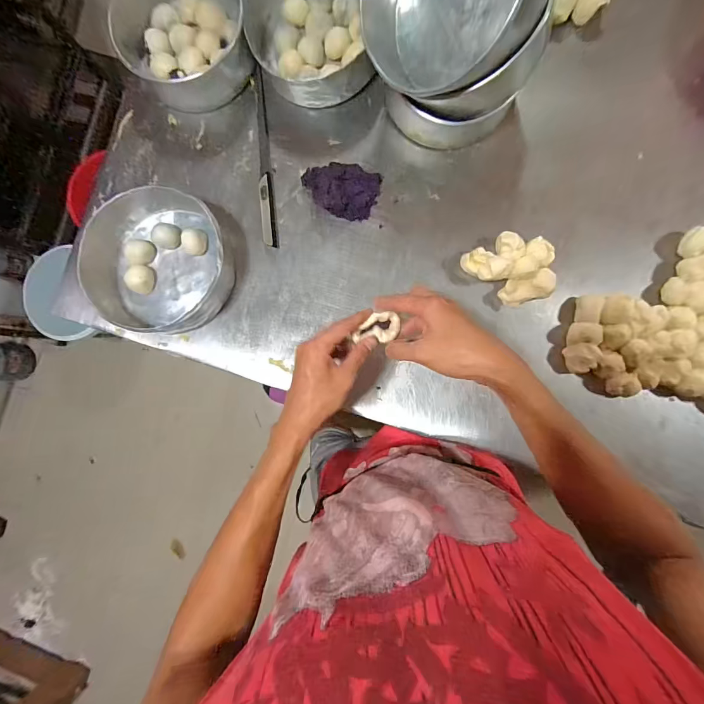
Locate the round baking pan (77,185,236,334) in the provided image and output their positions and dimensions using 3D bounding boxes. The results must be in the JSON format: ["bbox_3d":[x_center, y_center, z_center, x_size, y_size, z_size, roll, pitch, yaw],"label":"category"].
[{"bbox_3d":[-0.285,-0.136,0.557,0.204,0.078,0.208,0,87,4],"label":"round baking pan"}]

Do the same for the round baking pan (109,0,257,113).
[{"bbox_3d":[-0.263,-0.487,0.564,0.176,0.073,0.195,-36,85,2],"label":"round baking pan"}]

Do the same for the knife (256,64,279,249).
[{"bbox_3d":[-0.139,-0.310,0.576,0.021,0.017,0.291,-6,87,4],"label":"knife"}]

